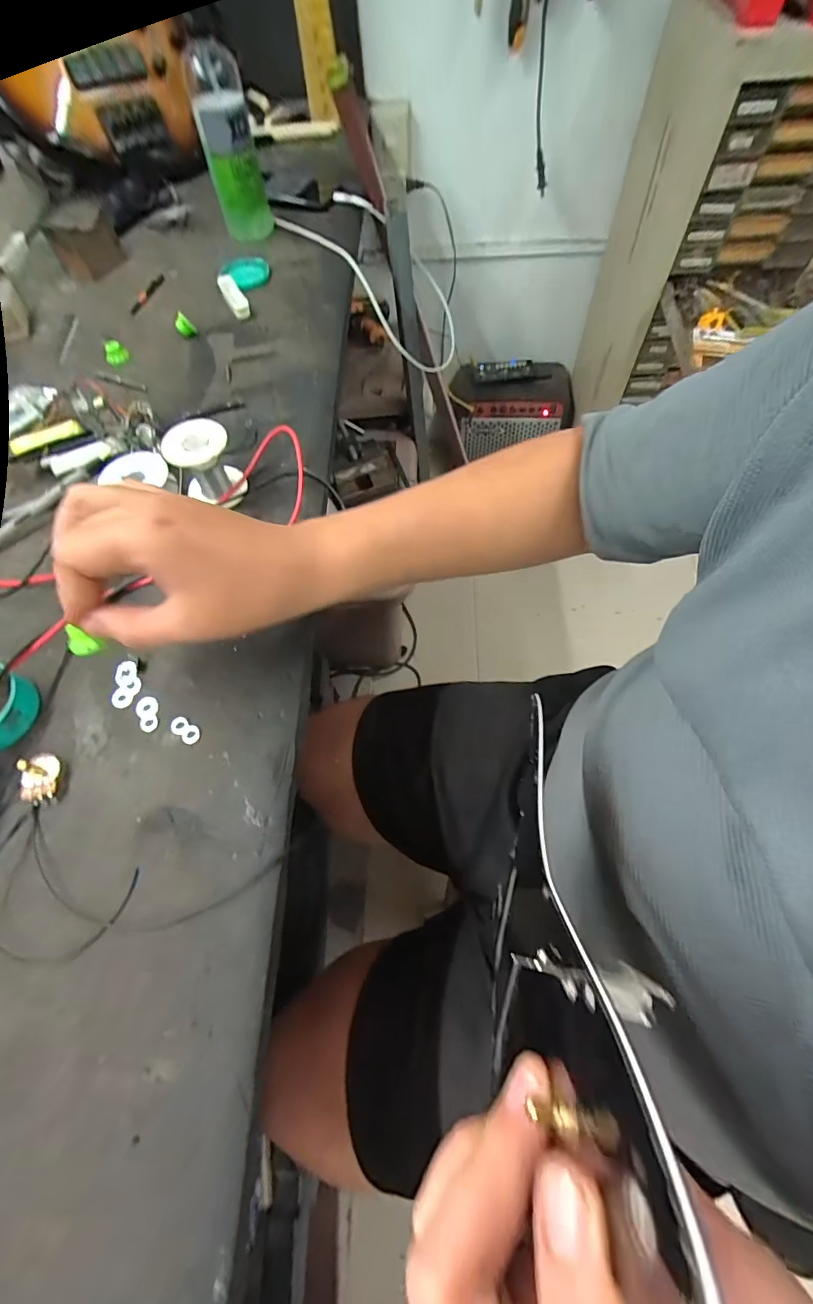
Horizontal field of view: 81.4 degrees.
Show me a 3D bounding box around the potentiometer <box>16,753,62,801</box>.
[{"bbox_3d":[-0.245,0.081,0.313,0.019,0.025,0.029,-7,63,-1],"label":"potentiometer"}]

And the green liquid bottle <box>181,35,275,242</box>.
[{"bbox_3d":[-0.215,-0.613,0.579,0.059,0.167,0.044,-23,64,-9],"label":"green liquid bottle"}]

